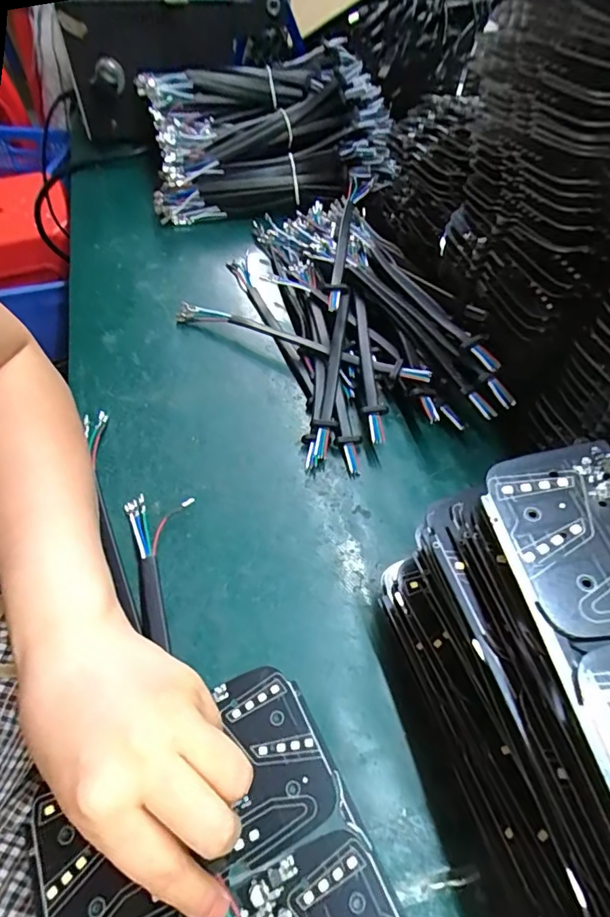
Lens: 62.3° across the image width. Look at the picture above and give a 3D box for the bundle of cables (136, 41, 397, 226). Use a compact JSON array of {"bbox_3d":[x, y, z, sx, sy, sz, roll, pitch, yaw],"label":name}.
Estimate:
[{"bbox_3d":[-0.037,-0.336,0.523,0.245,0.084,0.167,-6,55,-4],"label":"bundle of cables"}]

